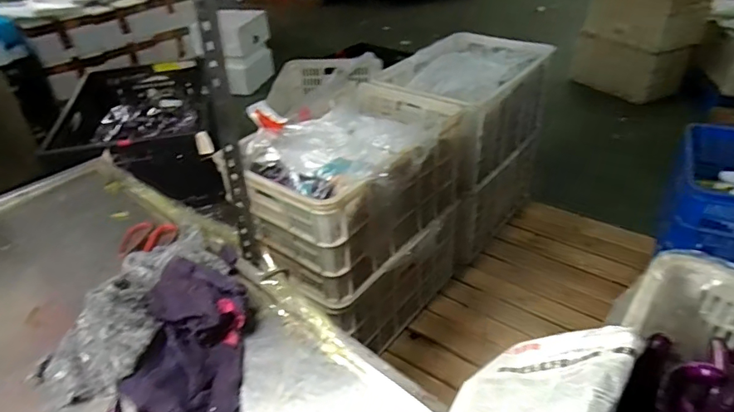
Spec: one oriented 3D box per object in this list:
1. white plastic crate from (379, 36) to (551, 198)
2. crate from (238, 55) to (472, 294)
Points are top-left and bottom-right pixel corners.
[{"bbox_3d":[0.393,-0.408,1.833,0.420,0.314,0.738,22,43,30],"label":"white plastic crate"},{"bbox_3d":[-0.040,-0.114,1.375,0.431,0.354,0.607,22,43,30],"label":"crate"}]

